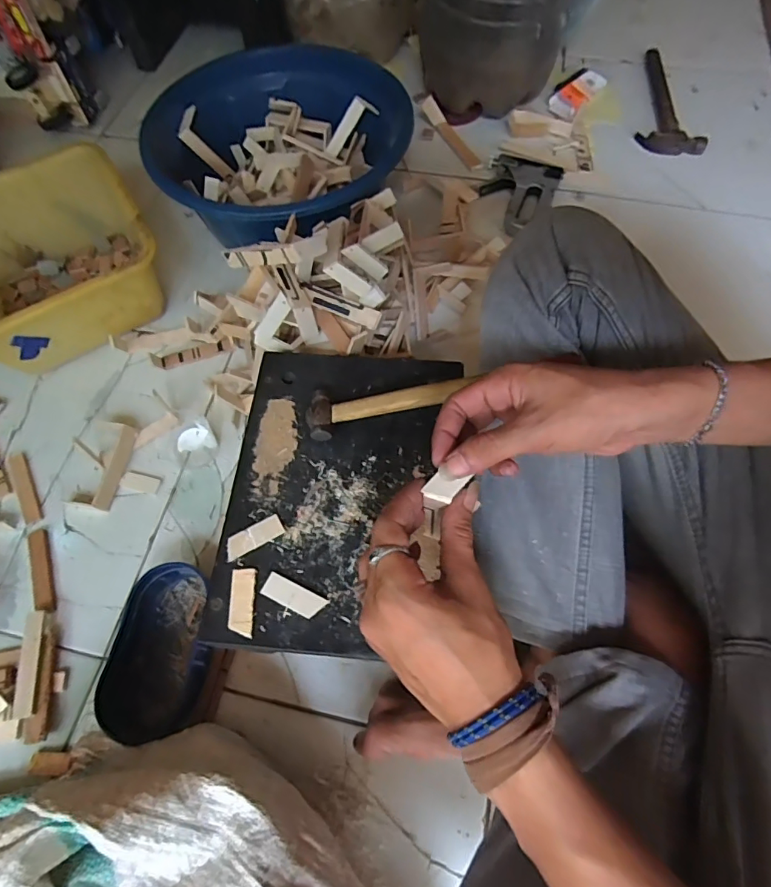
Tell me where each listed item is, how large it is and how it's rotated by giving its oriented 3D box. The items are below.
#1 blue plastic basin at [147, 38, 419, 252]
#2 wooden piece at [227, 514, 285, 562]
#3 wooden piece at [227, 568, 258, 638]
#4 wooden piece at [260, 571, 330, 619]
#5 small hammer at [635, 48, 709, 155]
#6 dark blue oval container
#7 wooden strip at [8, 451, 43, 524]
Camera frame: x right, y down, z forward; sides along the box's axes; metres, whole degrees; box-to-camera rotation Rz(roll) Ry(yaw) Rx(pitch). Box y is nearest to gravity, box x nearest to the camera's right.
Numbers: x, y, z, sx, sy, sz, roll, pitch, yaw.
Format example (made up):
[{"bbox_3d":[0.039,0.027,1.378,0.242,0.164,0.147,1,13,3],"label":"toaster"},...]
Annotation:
[{"bbox_3d":[-0.146,-0.403,0.687,0.324,0.119,0.323,-1,64,1],"label":"blue plastic basin"},{"bbox_3d":[-0.111,0.080,0.413,0.050,0.004,0.019,-27,66,-11],"label":"wooden piece"},{"bbox_3d":[-0.115,0.127,0.391,0.021,0.004,0.051,-2,64,0],"label":"wooden piece"},{"bbox_3d":[-0.074,0.123,0.393,0.052,0.005,0.020,23,67,12],"label":"wooden piece"},{"bbox_3d":[0.513,-0.615,0.875,0.106,0.025,0.296,11,65,7],"label":"small hammer"},{"bbox_3d":[-0.227,0.204,0.486,0.091,0.044,0.159,7,64,5],"label":"dark blue oval container"},{"bbox_3d":[-0.435,0.052,0.587,0.019,0.006,0.102,-29,67,-12],"label":"wooden strip"}]

